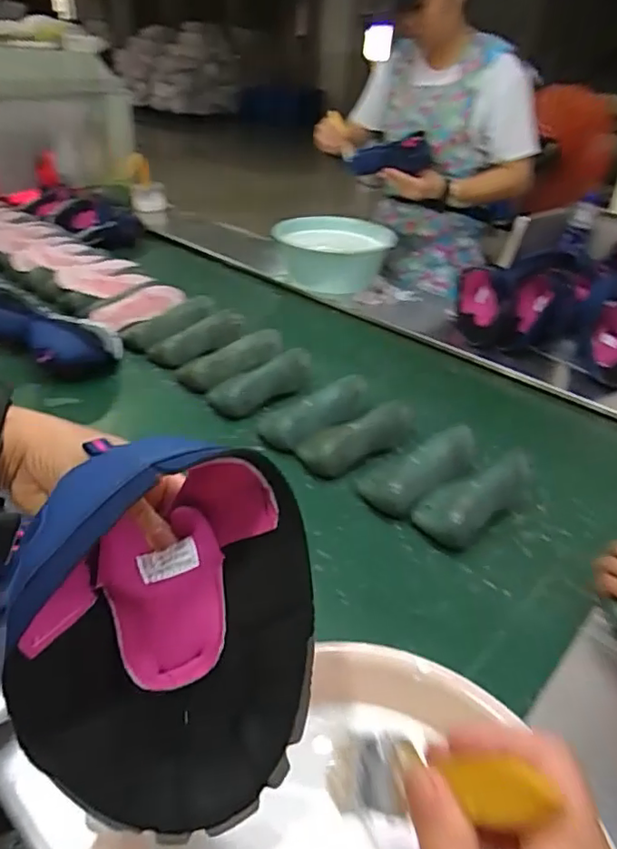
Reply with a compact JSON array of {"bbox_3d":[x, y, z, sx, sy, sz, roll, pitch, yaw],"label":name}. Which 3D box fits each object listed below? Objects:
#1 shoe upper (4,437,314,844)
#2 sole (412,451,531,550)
[{"bbox_3d":[-0.076,0.114,0.312,0.163,0.206,0.079,13,-16,-26],"label":"shoe upper"},{"bbox_3d":[0.247,0.095,0.812,0.215,0.071,0.093,-21,42,-33],"label":"sole"}]

